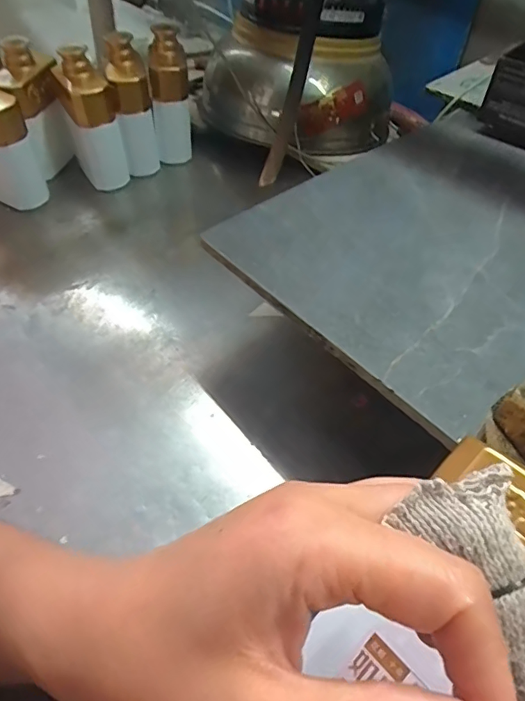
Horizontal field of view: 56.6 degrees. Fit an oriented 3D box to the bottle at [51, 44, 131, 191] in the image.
[{"bbox_3d":[-0.214,-0.283,0.609,0.063,0.166,0.058,-17,53,-13],"label":"bottle"}]

